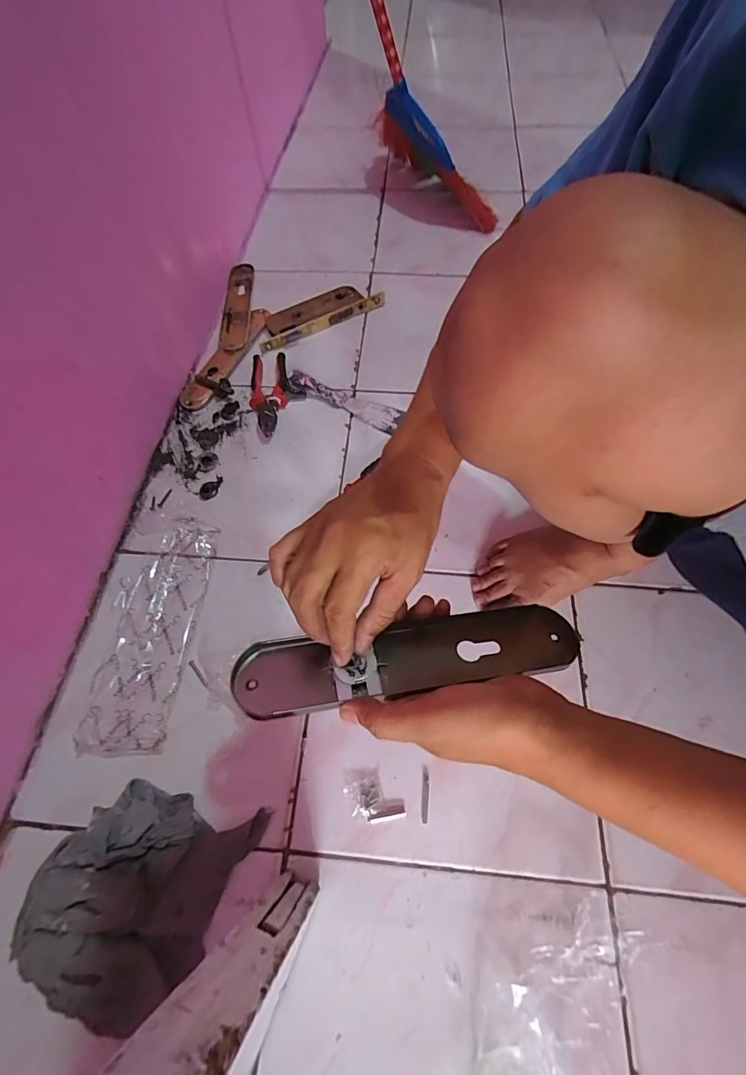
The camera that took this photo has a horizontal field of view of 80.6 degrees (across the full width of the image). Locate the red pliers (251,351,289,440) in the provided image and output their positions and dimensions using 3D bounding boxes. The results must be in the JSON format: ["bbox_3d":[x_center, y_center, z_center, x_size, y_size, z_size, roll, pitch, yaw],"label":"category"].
[{"bbox_3d":[-0.162,-0.226,0.682,0.055,0.024,0.174,-8,63,-3],"label":"red pliers"}]

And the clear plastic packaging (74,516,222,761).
[{"bbox_3d":[-0.256,0.103,0.512,0.087,0.026,0.268,3,63,3],"label":"clear plastic packaging"}]

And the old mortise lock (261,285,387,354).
[{"bbox_3d":[-0.095,-0.388,0.760,0.235,0.024,0.073,-30,66,-14],"label":"old mortise lock"}]

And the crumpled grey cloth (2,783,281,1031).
[{"bbox_3d":[-0.216,0.315,0.389,0.167,0.043,0.166,17,64,10],"label":"crumpled grey cloth"}]

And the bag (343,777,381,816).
[{"bbox_3d":[-0.010,0.259,0.437,0.035,0.007,0.030,-9,63,-3],"label":"bag"}]

